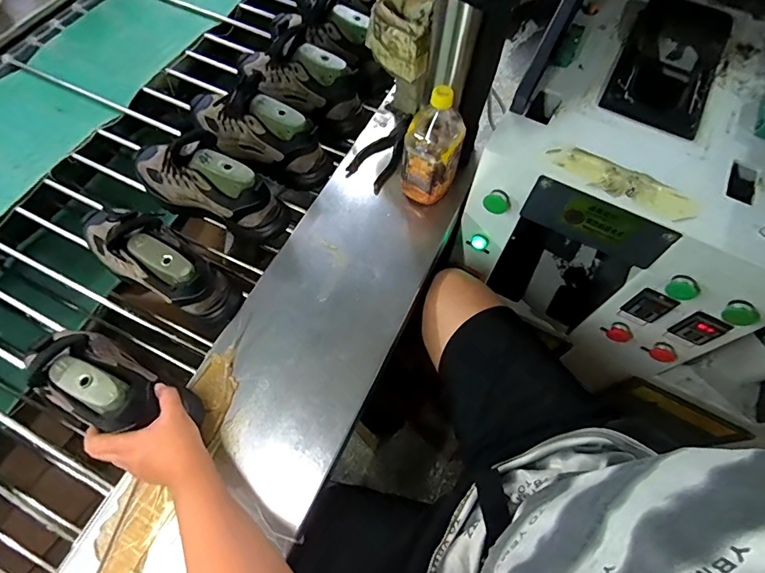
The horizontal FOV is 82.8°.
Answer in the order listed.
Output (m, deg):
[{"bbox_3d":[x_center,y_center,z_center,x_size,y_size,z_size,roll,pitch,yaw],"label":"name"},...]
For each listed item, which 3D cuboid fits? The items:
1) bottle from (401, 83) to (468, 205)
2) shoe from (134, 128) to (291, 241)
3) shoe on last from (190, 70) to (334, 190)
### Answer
[{"bbox_3d":[0.085,-0.231,0.688,0.089,0.180,0.107,13,65,3],"label":"bottle"},{"bbox_3d":[-0.305,-0.182,0.744,0.296,0.139,0.092,24,67,8],"label":"shoe"},{"bbox_3d":[-0.244,-0.297,0.804,0.301,0.138,0.096,29,67,10],"label":"shoe on last"}]

